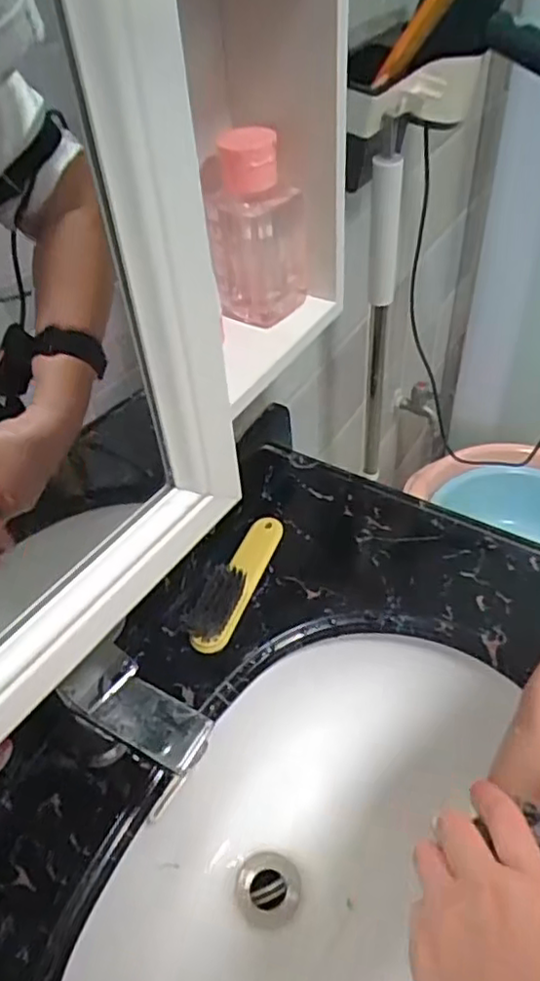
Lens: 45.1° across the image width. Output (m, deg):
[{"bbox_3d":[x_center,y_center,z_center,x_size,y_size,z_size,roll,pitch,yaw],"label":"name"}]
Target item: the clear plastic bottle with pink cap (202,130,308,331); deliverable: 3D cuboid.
[{"bbox_3d":[-0.011,-0.208,0.515,0.069,0.147,0.054,3,47,9],"label":"clear plastic bottle with pink cap"}]

